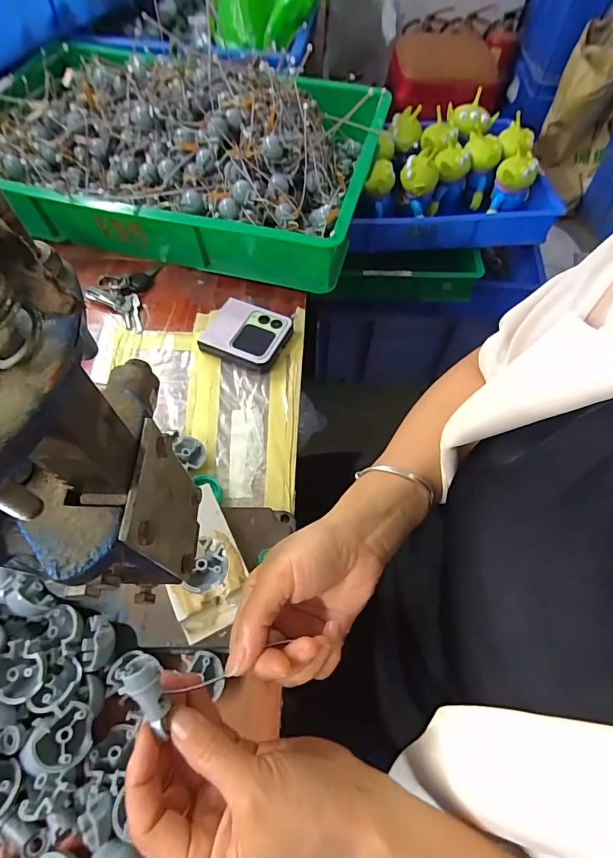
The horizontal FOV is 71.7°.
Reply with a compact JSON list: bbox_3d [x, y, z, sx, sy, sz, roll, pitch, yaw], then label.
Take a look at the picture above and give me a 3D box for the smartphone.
[{"bbox_3d":[-0.068,-0.107,0.481,0.085,0.022,0.076,20,63,10],"label":"smartphone"}]

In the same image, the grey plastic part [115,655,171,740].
[{"bbox_3d":[-0.082,0.138,0.221,0.020,0.015,0.037,-22,94,-12],"label":"grey plastic part"}]

